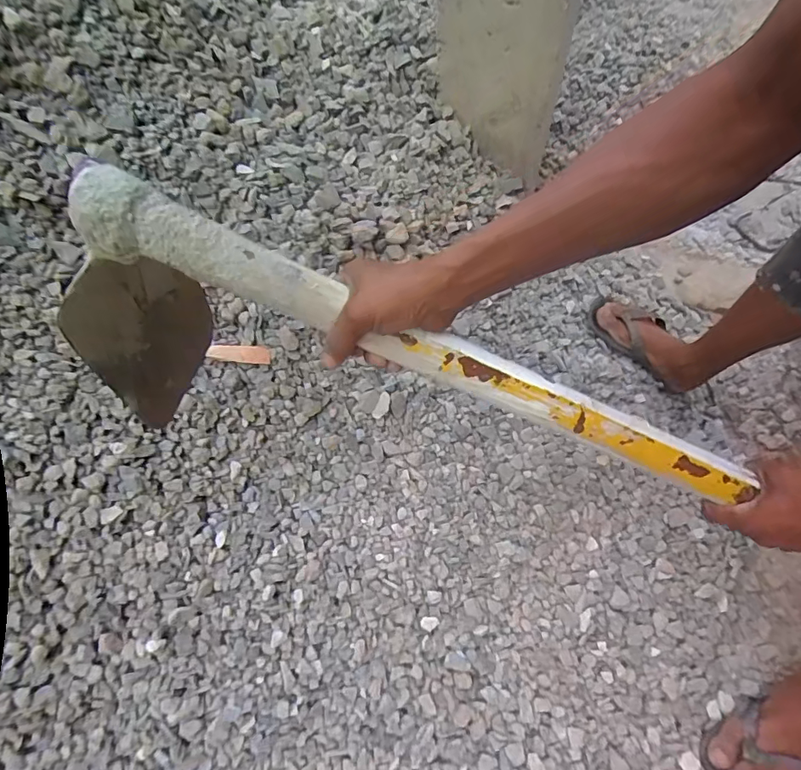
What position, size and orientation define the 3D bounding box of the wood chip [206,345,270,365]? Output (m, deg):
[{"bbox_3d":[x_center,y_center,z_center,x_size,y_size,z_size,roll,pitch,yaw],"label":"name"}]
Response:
[{"bbox_3d":[-0.219,-0.042,0.648,0.080,0.006,0.022,3,99,-24],"label":"wood chip"}]

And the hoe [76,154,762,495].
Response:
[{"bbox_3d":[0.029,0.017,0.429,0.578,0.231,0.104,17,64,-3],"label":"hoe"}]

